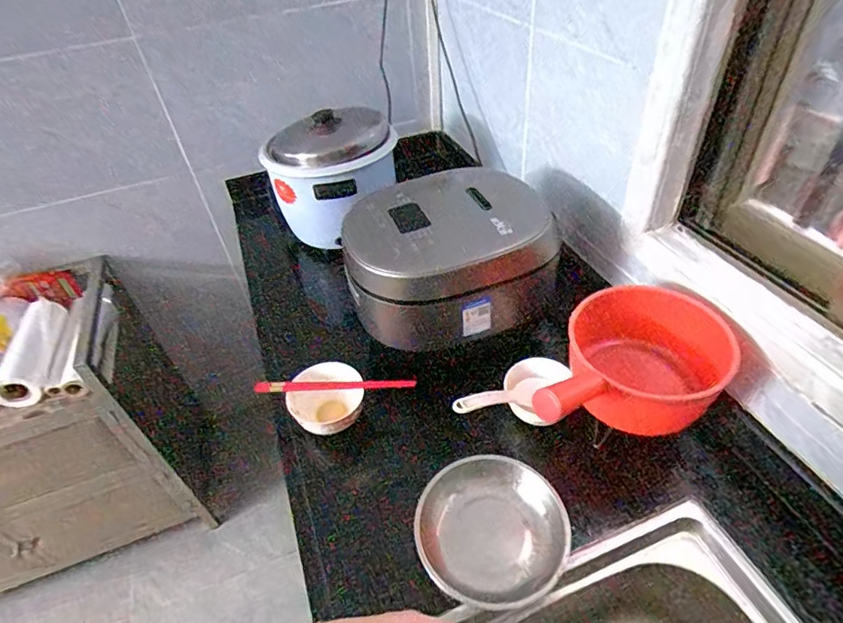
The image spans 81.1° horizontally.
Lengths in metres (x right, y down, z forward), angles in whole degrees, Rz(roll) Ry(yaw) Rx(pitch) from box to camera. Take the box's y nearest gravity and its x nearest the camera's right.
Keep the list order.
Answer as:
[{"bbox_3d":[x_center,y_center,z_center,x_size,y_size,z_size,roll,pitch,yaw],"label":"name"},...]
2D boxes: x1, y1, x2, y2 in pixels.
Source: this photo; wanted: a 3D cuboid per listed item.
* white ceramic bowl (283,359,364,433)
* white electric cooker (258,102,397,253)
[{"bbox_3d":[-0.143,0.132,0.740,0.111,0.050,0.103,-3,43,3],"label":"white ceramic bowl"},{"bbox_3d":[-0.185,-0.278,1.060,0.252,0.221,0.220,-13,43,-7],"label":"white electric cooker"}]

